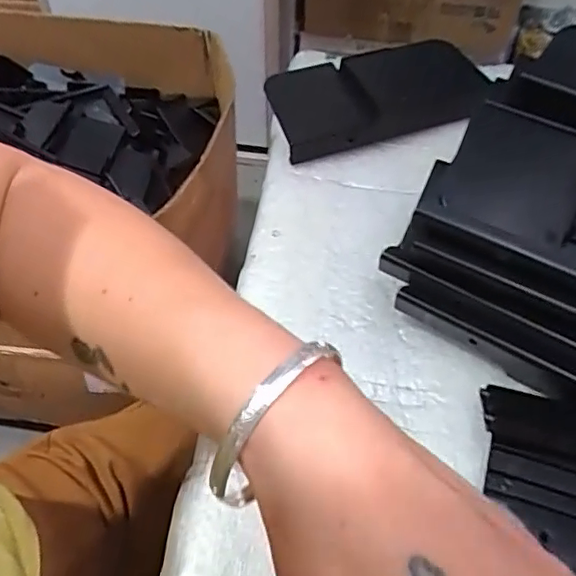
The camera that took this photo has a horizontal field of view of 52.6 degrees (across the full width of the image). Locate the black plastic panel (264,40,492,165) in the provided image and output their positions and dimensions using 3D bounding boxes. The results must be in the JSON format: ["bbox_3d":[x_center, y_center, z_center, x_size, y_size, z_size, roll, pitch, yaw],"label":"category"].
[{"bbox_3d":[0.061,-0.141,0.420,0.145,0.036,0.071,-18,55,-12],"label":"black plastic panel"}]

